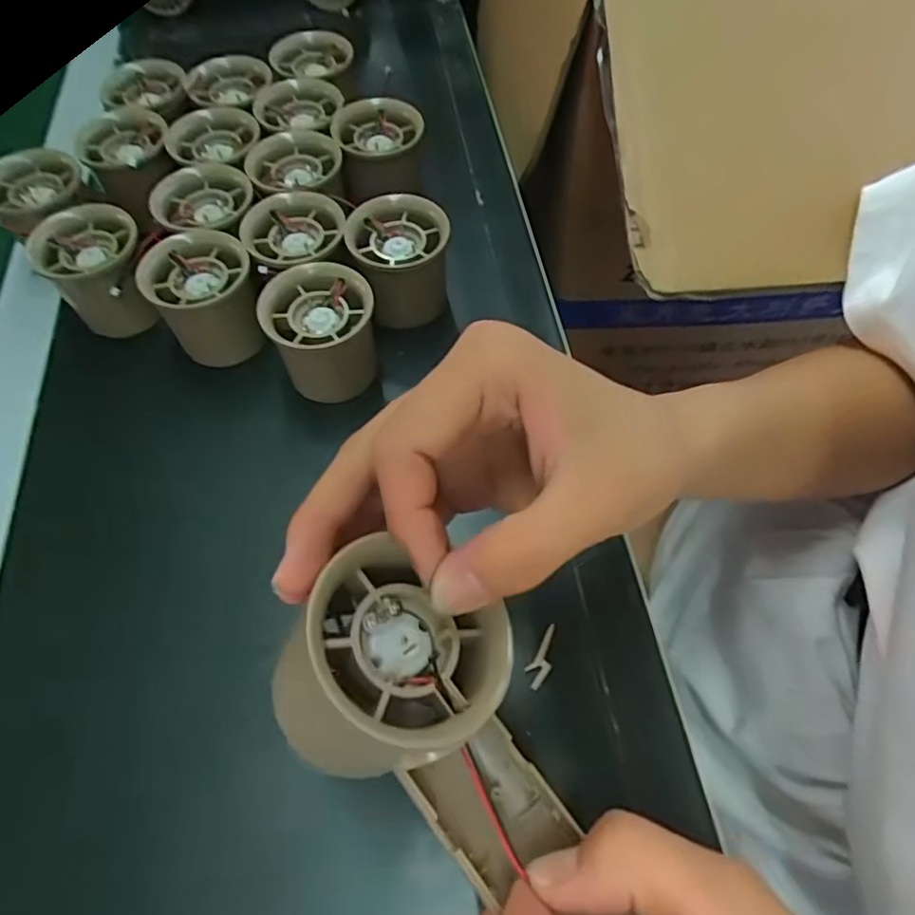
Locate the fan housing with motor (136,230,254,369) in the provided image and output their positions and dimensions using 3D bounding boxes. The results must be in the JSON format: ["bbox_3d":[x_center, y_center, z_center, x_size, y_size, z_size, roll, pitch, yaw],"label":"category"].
[{"bbox_3d":[-0.138,-0.087,0.339,0.053,0.053,0.053,-1,61,2],"label":"fan housing with motor"}]

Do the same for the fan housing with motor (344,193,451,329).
[{"bbox_3d":[-0.031,-0.109,0.350,0.053,0.054,0.058,-1,61,2],"label":"fan housing with motor"}]

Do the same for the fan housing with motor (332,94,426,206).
[{"bbox_3d":[-0.047,-0.192,0.384,0.055,0.035,0.065,-18,62,-8],"label":"fan housing with motor"}]

